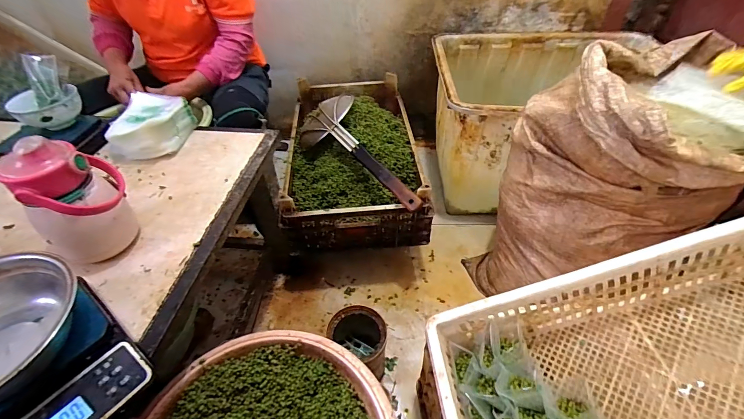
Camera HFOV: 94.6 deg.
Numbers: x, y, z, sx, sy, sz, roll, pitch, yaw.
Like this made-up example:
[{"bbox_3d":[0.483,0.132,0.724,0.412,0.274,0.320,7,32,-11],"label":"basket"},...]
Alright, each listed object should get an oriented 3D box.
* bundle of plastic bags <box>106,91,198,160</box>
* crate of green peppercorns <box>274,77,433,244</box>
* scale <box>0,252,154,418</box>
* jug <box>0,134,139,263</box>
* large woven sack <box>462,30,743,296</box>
[{"bbox_3d":[-0.485,-0.177,0.753,0.123,0.080,0.156,9,46,10],"label":"bundle of plastic bags"},{"bbox_3d":[-0.062,-0.203,1.073,0.386,0.211,0.665,-3,45,-2],"label":"crate of green peppercorns"},{"bbox_3d":[-0.395,0.167,0.377,0.226,0.111,0.186,25,51,24],"label":"scale"},{"bbox_3d":[-0.435,-0.009,0.506,0.125,0.185,0.103,-33,53,-27],"label":"jug"},{"bbox_3d":[0.531,-0.030,0.803,0.398,0.604,0.395,-29,51,-24],"label":"large woven sack"}]

